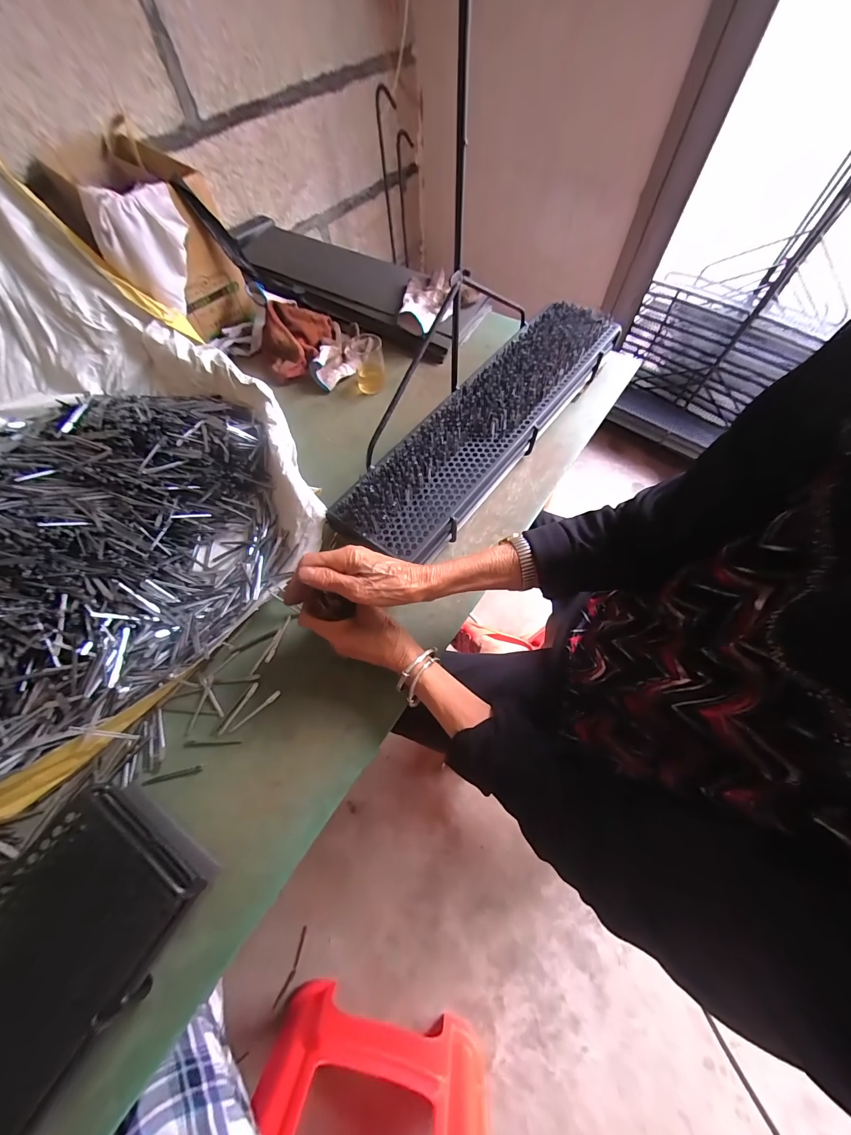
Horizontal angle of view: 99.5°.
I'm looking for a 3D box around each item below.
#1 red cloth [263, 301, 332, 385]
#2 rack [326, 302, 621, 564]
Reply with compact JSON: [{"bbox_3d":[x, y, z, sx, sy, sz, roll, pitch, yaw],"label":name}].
[{"bbox_3d":[-0.253,-0.447,0.709,0.152,0.083,0.108,-20,63,-8],"label":"red cloth"},{"bbox_3d":[0.102,-0.234,0.553,0.146,0.058,0.580,36,69,19],"label":"rack"}]

